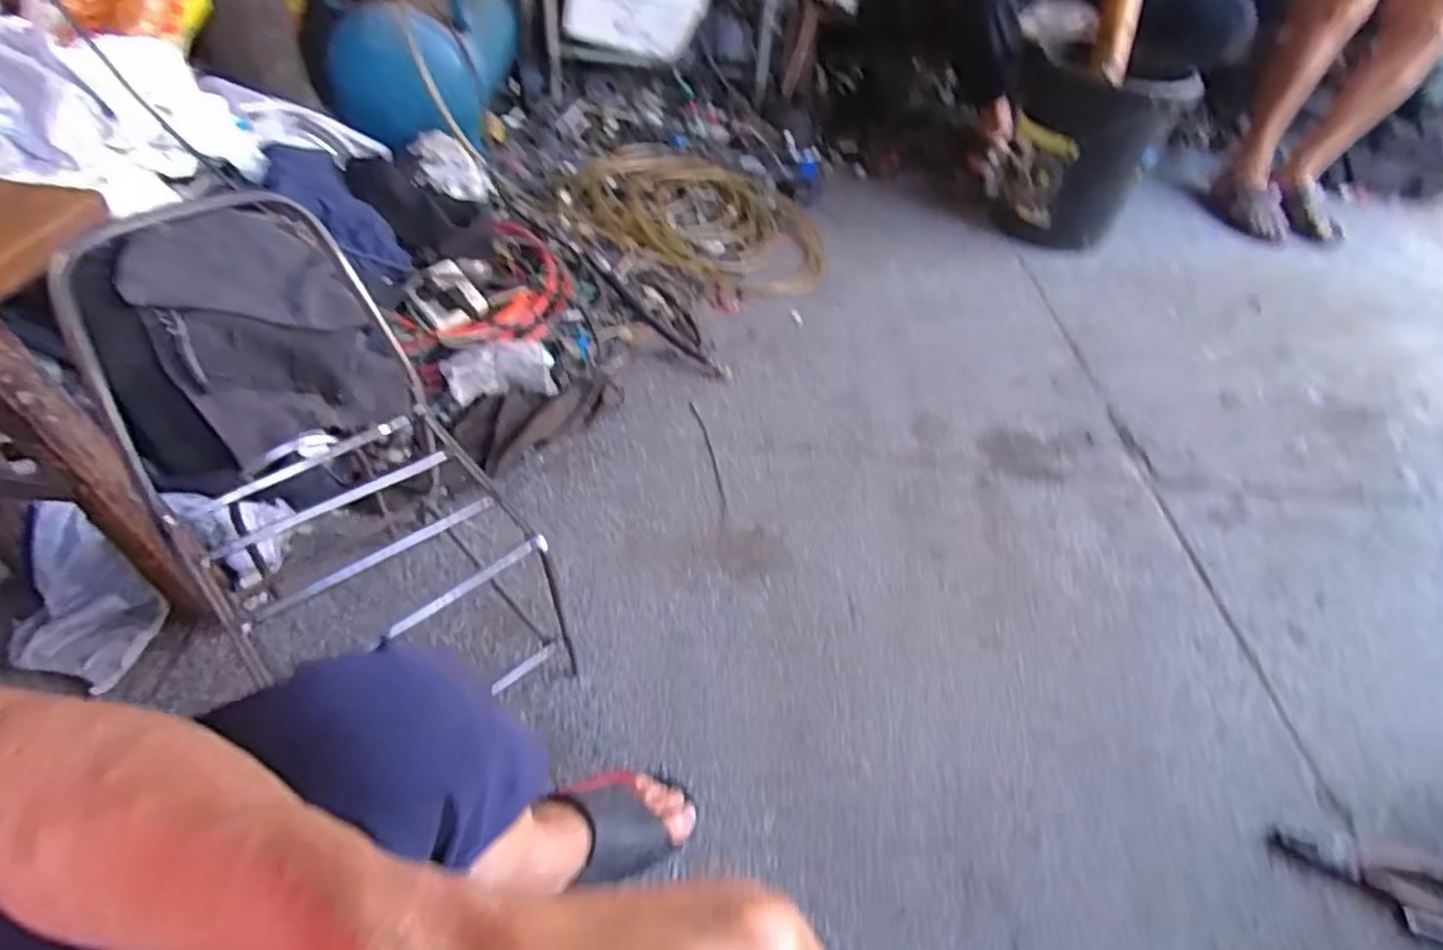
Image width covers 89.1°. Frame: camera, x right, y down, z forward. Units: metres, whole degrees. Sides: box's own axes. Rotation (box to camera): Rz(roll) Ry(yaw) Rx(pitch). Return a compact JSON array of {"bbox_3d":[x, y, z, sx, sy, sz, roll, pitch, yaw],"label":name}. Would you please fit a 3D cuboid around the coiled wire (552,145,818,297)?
[{"bbox_3d":[-0.051,-0.523,1.448,0.524,0.099,0.401,11,46,4],"label":"coiled wire"}]

